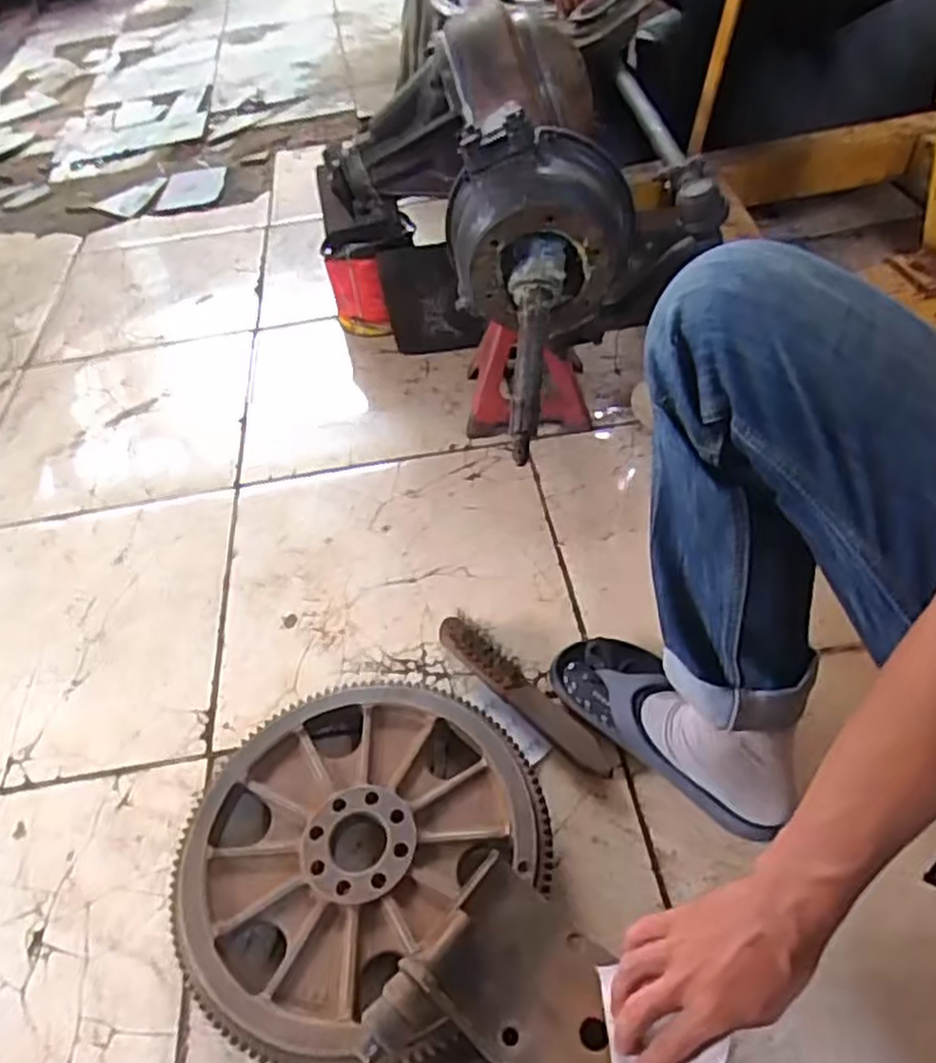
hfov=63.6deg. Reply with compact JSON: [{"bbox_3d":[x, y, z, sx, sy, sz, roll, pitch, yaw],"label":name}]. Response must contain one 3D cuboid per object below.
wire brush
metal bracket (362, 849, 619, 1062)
[{"bbox_3d":[0.054,0.160,0.770,0.042,0.042,0.233,-33,53,-23],"label":"wire brush"},{"bbox_3d":[0.051,0.379,0.519,0.170,0.076,0.249,-33,53,-23],"label":"metal bracket"}]

